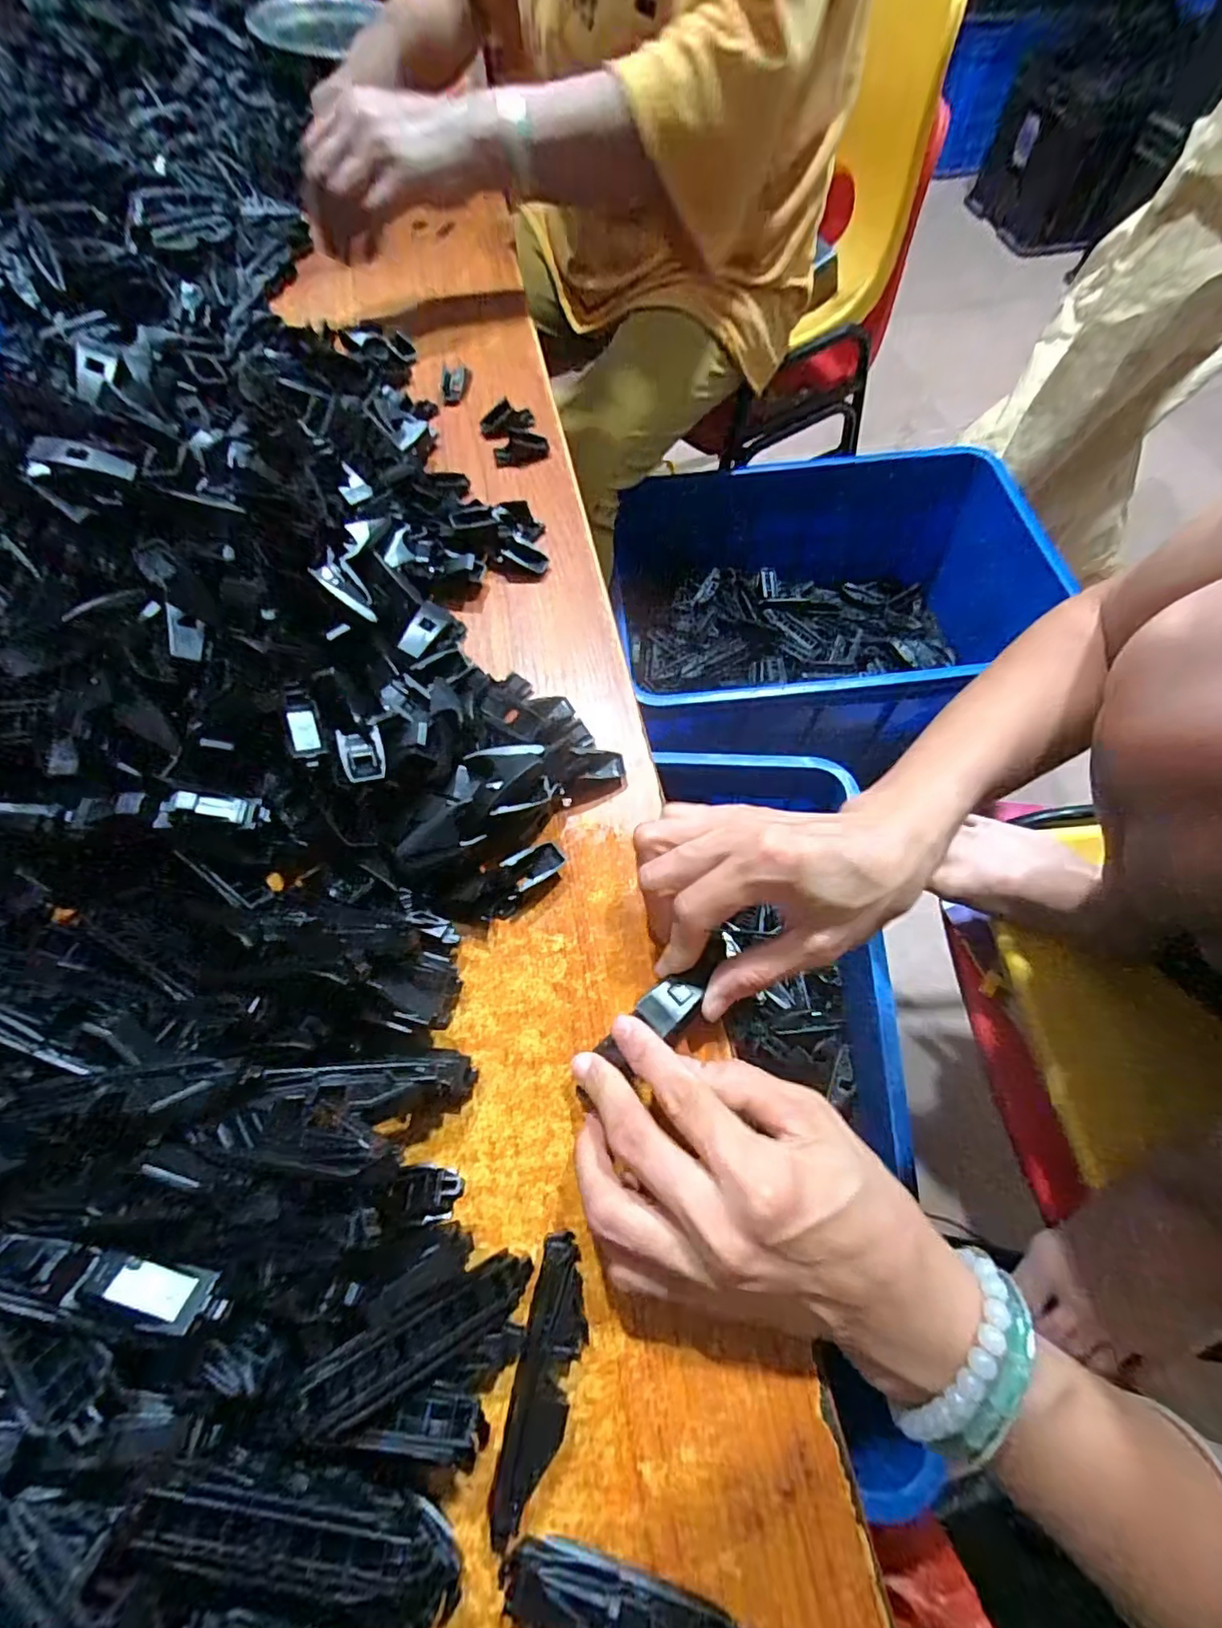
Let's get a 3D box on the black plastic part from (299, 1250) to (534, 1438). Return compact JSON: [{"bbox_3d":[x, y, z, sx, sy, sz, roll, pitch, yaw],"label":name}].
[{"bbox_3d":[-0.060,0.173,0.198,0.077,0.012,0.022,-7,60,-37],"label":"black plastic part"}]

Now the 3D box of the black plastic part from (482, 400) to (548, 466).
[{"bbox_3d":[-0.074,-0.288,0.446,0.041,0.008,0.068,-20,64,-8],"label":"black plastic part"}]

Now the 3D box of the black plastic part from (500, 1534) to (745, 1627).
[{"bbox_3d":[0.008,0.243,0.176,0.082,0.017,0.020,20,65,12],"label":"black plastic part"}]

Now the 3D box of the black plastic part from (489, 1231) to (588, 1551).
[{"bbox_3d":[-0.023,0.196,0.204,0.020,0.014,0.082,10,64,7],"label":"black plastic part"}]

